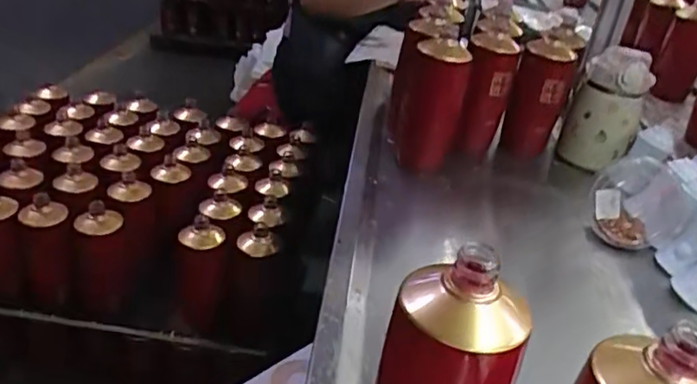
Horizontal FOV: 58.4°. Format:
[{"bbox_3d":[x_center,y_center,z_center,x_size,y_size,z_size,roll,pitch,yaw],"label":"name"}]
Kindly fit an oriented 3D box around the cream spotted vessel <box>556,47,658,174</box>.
[{"bbox_3d":[0.414,-0.130,1.007,0.102,0.187,0.094,17,30,16],"label":"cream spotted vessel"}]

